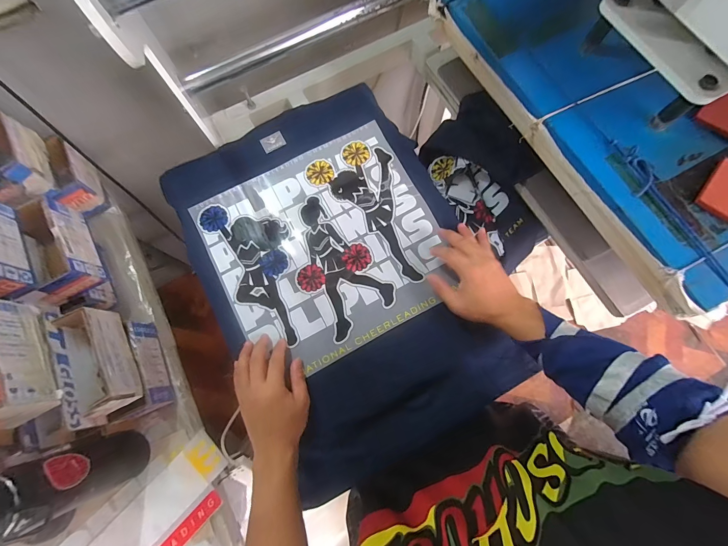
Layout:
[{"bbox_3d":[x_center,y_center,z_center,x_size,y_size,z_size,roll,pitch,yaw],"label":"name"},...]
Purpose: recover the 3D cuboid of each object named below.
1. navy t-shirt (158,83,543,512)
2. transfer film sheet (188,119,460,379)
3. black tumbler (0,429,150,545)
[{"bbox_3d":[-0.046,-0.025,0.534,0.411,0.028,0.597,-26,76,-6],"label":"navy t-shirt"},{"bbox_3d":[-0.060,-0.048,0.533,0.351,0.006,0.341,-28,76,-5],"label":"transfer film sheet"},{"bbox_3d":[-0.405,0.292,0.446,0.076,0.268,0.100,-21,76,-4],"label":"black tumbler"}]

